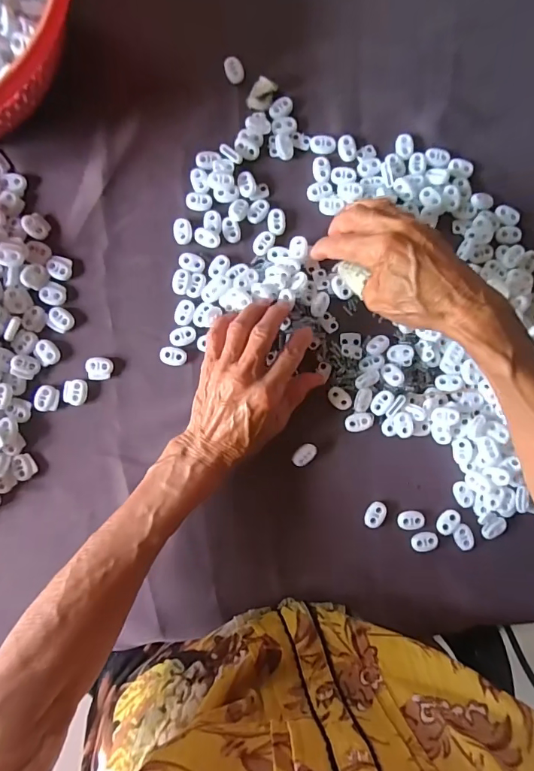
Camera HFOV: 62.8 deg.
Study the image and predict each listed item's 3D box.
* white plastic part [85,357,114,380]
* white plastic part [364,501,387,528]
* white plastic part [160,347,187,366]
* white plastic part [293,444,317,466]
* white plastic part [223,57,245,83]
[{"bbox_3d":[-0.146,-0.015,0.378,0.023,0.006,0.020,2,88,-1],"label":"white plastic part"},{"bbox_3d":[0.094,0.113,0.380,0.016,0.004,0.023,30,88,0],"label":"white plastic part"},{"bbox_3d":[-0.081,-0.026,0.377,0.023,0.004,0.016,9,88,-1],"label":"white plastic part"},{"bbox_3d":[0.033,0.060,0.375,0.015,0.004,0.023,44,88,0],"label":"white plastic part"},{"bbox_3d":[-0.030,-0.285,0.394,0.016,0.005,0.022,-11,89,-2],"label":"white plastic part"}]

